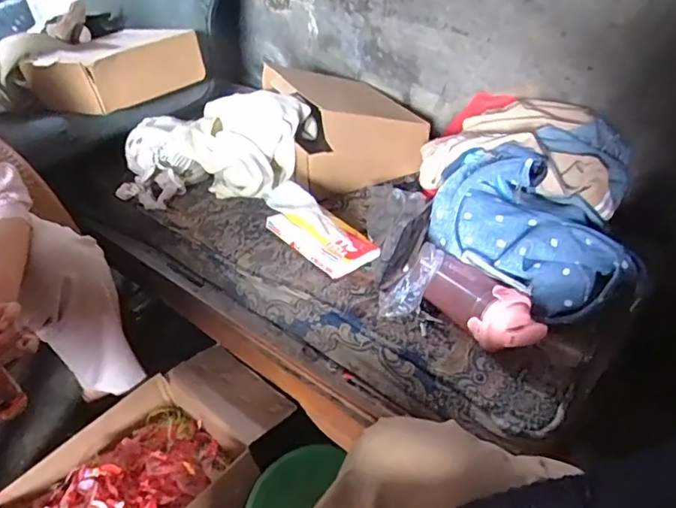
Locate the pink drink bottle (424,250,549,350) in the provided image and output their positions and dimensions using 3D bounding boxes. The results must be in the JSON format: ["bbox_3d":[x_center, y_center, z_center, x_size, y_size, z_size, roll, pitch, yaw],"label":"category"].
[{"bbox_3d":[0.190,0.069,0.712,0.067,0.074,0.177,-25,45,-23],"label":"pink drink bottle"}]

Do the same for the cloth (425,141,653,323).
[{"bbox_3d":[0.276,-0.036,0.764,0.182,0.172,0.291,-26,45,-25],"label":"cloth"}]

